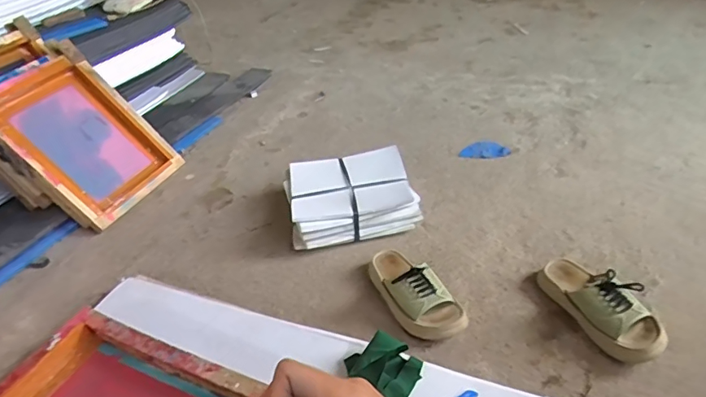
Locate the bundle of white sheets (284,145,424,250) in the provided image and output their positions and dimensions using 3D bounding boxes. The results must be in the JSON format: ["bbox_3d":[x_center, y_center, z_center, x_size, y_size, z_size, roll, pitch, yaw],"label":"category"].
[{"bbox_3d":[-0.009,0.000,1.137,0.284,0.102,0.233,-10,39,-9],"label":"bundle of white sheets"}]

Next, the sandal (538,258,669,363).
[{"bbox_3d":[0.427,0.178,0.842,0.097,0.081,0.234,-17,40,-17],"label":"sandal"}]

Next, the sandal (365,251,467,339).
[{"bbox_3d":[0.111,0.166,0.904,0.101,0.078,0.229,-19,41,-19],"label":"sandal"}]

